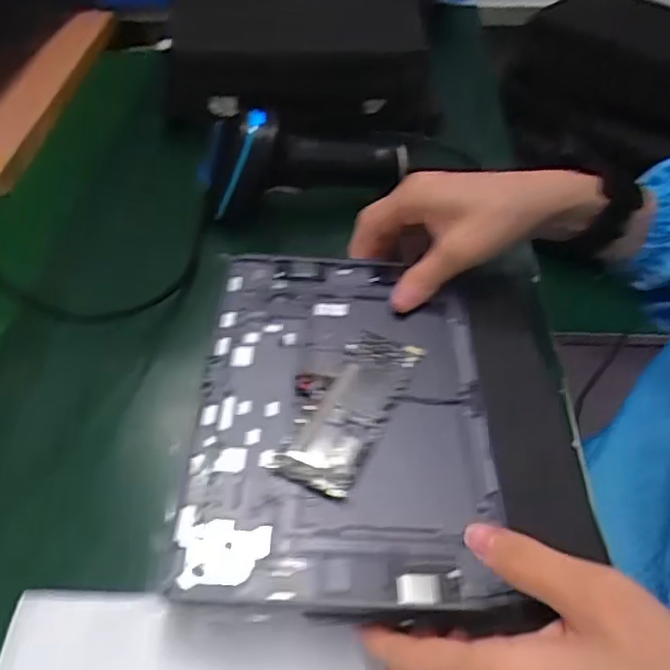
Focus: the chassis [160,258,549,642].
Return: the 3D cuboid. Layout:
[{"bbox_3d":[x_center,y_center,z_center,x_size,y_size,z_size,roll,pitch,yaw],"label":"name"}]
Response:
[{"bbox_3d":[0.005,0.040,0.380,0.169,0.016,0.257,-1,47,-1],"label":"chassis"}]

